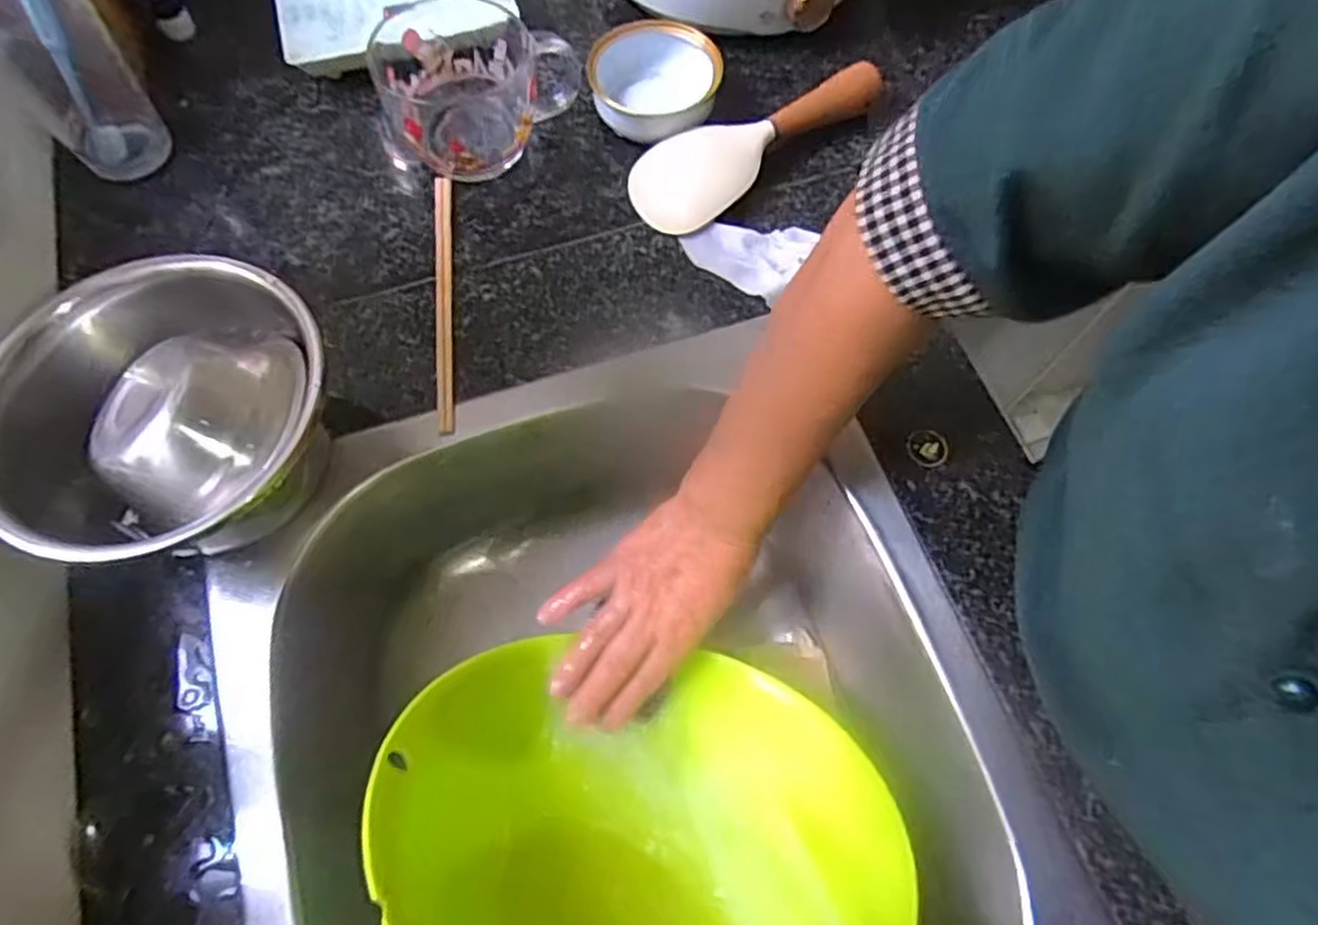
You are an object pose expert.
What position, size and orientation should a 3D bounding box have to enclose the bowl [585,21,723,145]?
[{"bbox_3d":[-0.004,-0.288,0.564,0.097,0.039,0.094,0,67,0],"label":"bowl"}]

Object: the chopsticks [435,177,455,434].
[{"bbox_3d":[-0.148,-0.114,0.505,0.013,0.004,0.205,-6,67,-3],"label":"chopsticks"}]

